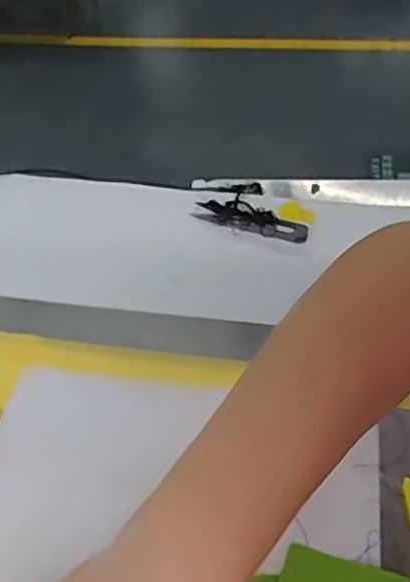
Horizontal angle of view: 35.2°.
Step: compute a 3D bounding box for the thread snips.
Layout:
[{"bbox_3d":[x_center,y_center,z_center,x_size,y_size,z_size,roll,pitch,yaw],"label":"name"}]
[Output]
[{"bbox_3d":[0.039,-0.062,0.562,0.100,0.007,0.025,18,65,19],"label":"thread snips"}]

